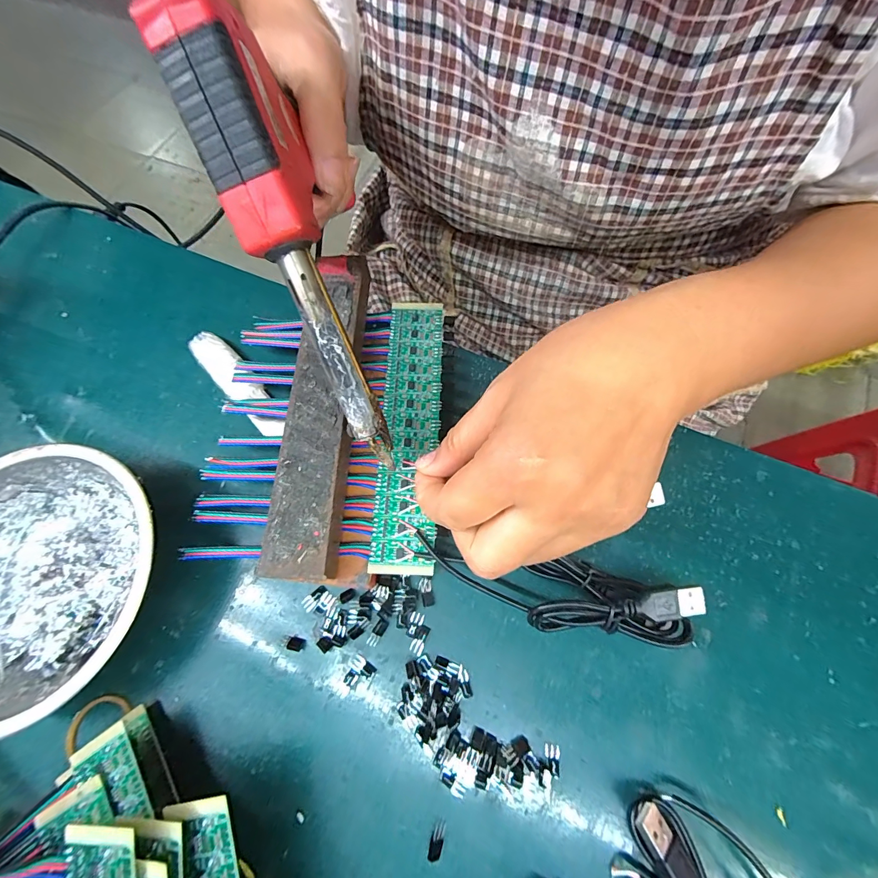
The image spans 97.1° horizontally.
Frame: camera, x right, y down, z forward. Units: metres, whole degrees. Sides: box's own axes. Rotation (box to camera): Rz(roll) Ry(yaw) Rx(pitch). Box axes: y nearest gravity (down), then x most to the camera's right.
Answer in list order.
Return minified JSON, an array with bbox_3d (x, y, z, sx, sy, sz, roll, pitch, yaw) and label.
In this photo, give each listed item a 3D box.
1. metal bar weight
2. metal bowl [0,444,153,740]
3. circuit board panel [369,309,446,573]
[{"bbox_3d":[-0.063,-0.021,0.218,0.035,0.022,0.186,1,69,3],"label":"metal bar weight"},{"bbox_3d":[-0.199,0.071,0.197,0.126,0.039,0.123,-1,69,2],"label":"metal bowl"},{"bbox_3d":[-0.016,-0.010,0.223,0.034,0.004,0.163,2,70,3],"label":"circuit board panel"}]

